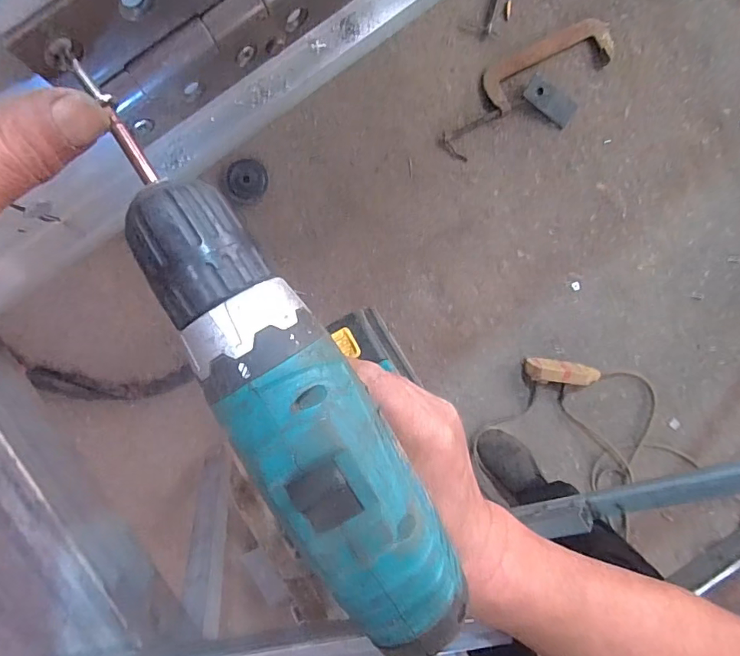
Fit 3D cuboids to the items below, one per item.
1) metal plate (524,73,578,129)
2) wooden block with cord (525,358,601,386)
[{"bbox_3d":[0.417,-0.526,1.093,0.120,0.008,0.078,35,81,-6],"label":"metal plate"},{"bbox_3d":[0.445,0.103,1.103,0.173,0.046,0.054,7,92,-3],"label":"wooden block with cord"}]

